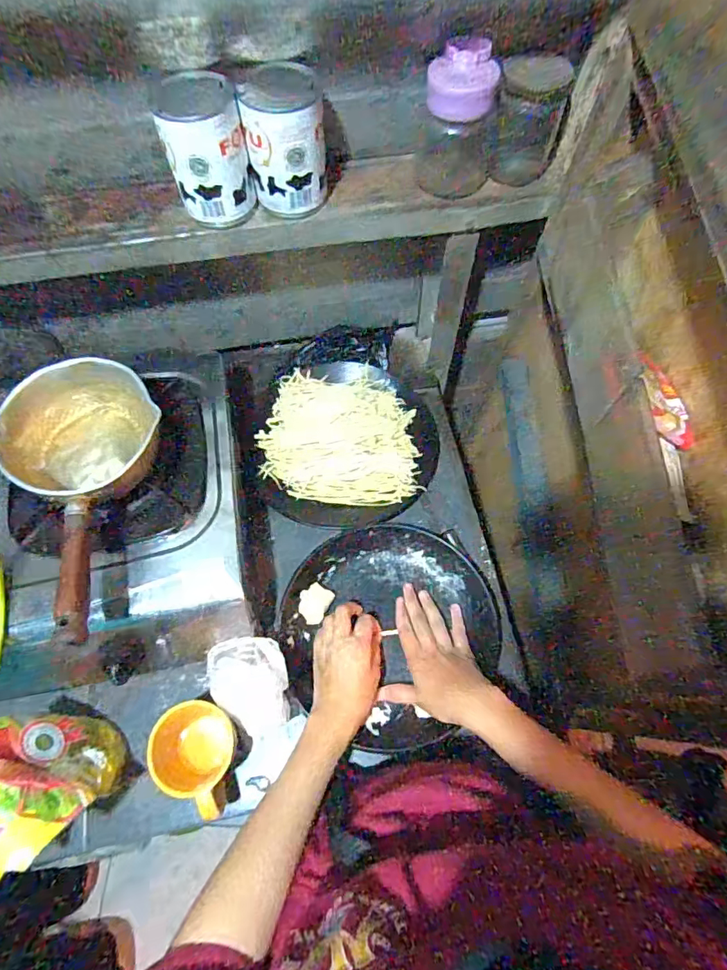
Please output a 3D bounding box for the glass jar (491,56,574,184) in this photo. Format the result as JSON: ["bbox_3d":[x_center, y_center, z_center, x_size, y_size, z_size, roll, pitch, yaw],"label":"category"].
[{"bbox_3d":[0.162,-0.358,0.490,0.065,0.101,0.059,21,69,7],"label":"glass jar"}]

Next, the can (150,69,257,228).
[{"bbox_3d":[-0.147,-0.314,0.469,0.072,0.116,0.071,1,68,-1],"label":"can"}]

